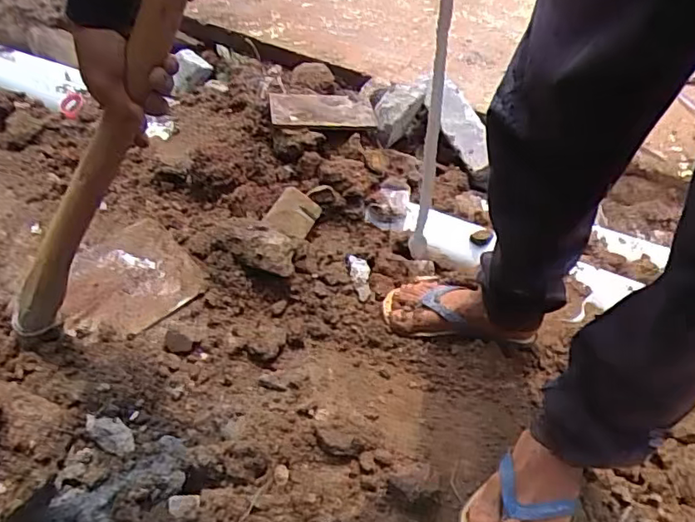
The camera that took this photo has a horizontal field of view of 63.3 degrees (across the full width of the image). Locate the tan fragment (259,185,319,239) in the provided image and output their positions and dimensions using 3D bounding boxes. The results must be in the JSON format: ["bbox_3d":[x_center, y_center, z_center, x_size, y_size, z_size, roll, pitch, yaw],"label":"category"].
[{"bbox_3d":[-0.102,-0.087,1.034,0.083,0.030,0.092,21,52,15],"label":"tan fragment"}]

